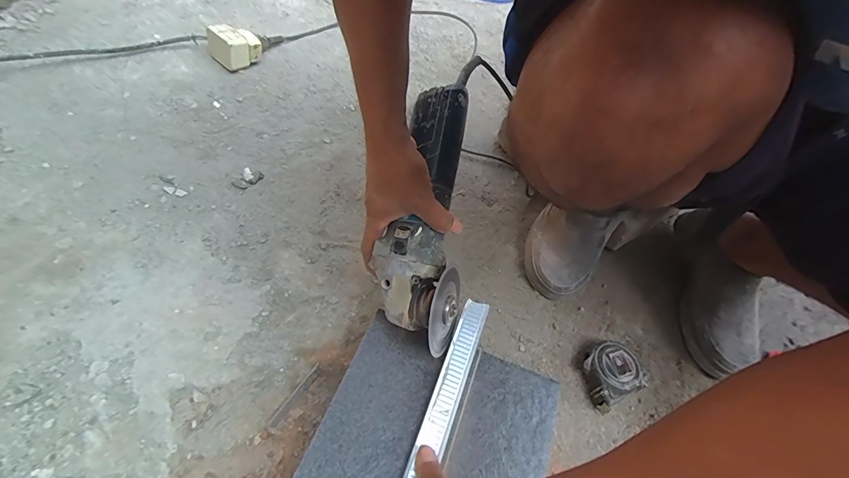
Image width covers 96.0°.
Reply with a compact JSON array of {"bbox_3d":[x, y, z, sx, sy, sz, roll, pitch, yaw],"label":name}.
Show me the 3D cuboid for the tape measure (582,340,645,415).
[{"bbox_3d":[0.241,0.176,0.504,0.080,0.040,0.065,-26,62,-16],"label":"tape measure"}]

